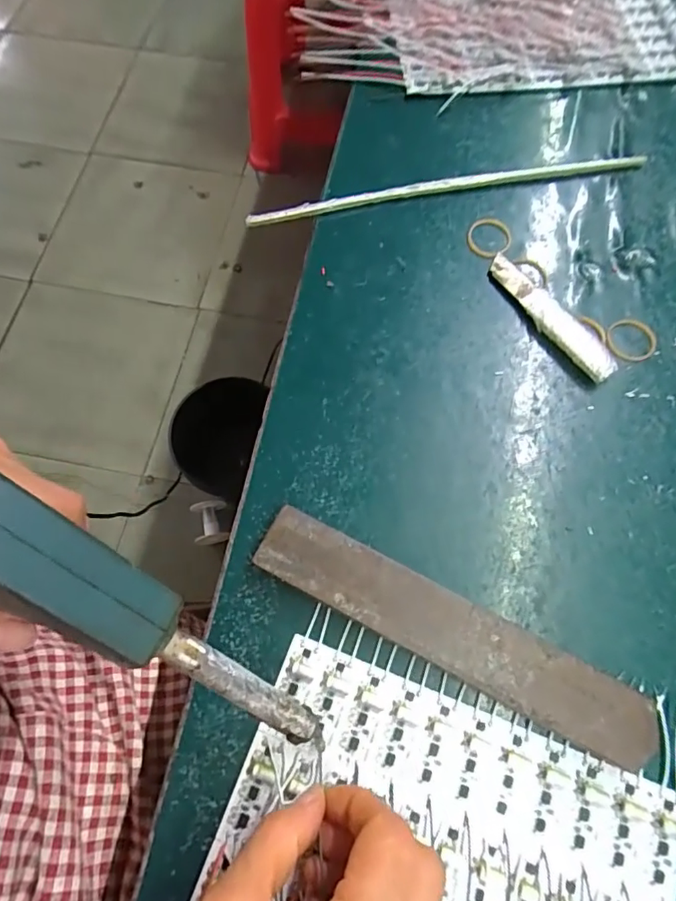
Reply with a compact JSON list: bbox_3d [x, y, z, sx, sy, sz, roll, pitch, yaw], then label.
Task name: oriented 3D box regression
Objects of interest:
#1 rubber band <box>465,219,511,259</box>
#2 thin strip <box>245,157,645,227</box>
[{"bbox_3d":[0.098,-0.139,0.337,0.028,0.004,0.029,0,71,-1],"label":"rubber band"},{"bbox_3d":[0.074,-0.175,0.343,0.268,0.006,0.014,-10,71,-5],"label":"thin strip"}]

